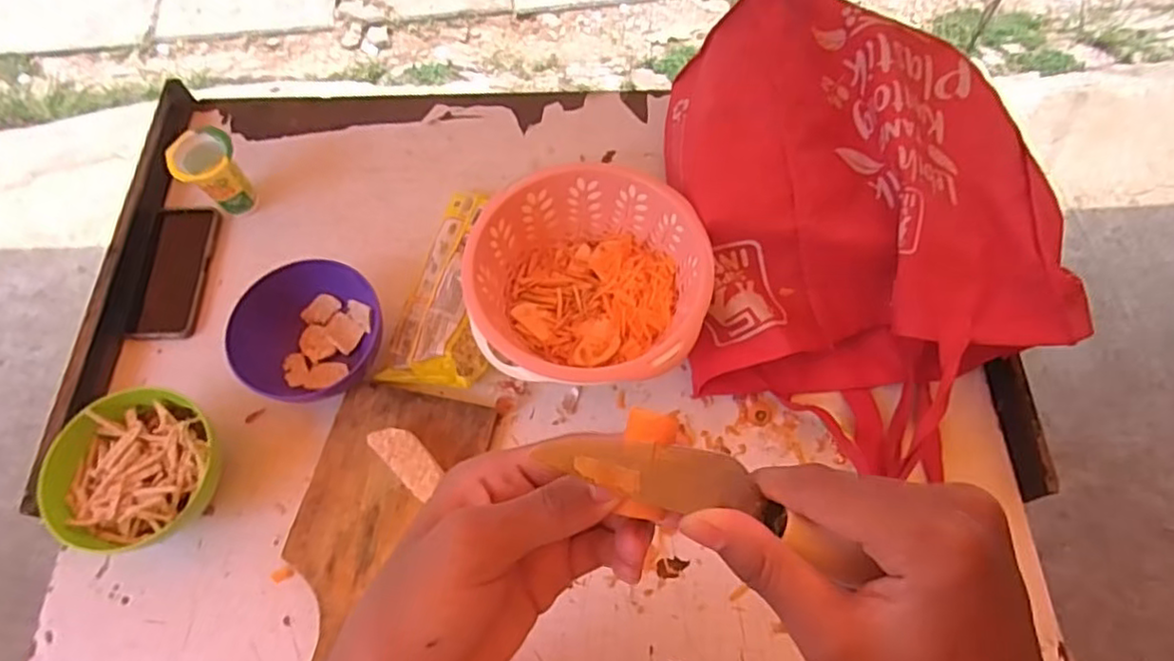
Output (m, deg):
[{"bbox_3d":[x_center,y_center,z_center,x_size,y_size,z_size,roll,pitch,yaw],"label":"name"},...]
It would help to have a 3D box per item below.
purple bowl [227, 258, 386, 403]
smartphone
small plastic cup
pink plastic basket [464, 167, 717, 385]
[{"bbox_3d":[-0.284,0.004,0.688,0.139,0.071,0.148,0,65,1],"label":"purple bowl"},{"bbox_3d":[-0.474,-0.068,0.758,0.072,0.013,0.163,1,70,2],"label":"smartphone"},{"bbox_3d":[-0.425,-0.177,0.761,0.064,0.095,0.067,0,65,1],"label":"small plastic cup"},{"bbox_3d":[0.004,-0.052,0.687,0.232,0.091,0.225,0,65,1],"label":"pink plastic basket"}]

